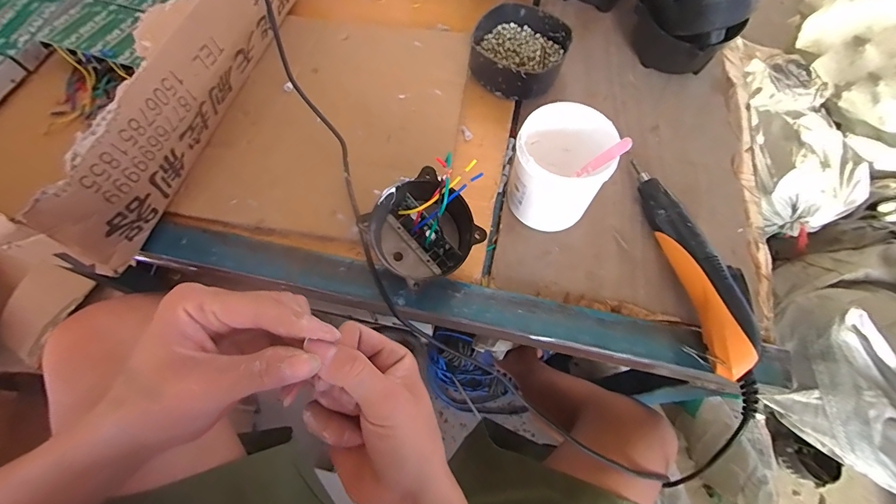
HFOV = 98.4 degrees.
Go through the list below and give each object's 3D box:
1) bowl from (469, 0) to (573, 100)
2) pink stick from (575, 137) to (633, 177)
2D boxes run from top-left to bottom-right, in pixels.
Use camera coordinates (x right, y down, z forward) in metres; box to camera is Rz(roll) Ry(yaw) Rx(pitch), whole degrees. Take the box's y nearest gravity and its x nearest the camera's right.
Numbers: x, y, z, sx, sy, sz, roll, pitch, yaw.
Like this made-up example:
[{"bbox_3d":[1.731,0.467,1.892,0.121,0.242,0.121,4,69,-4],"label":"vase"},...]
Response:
[{"bbox_3d":[0.092,-0.263,0.511,0.120,0.046,0.125,1,66,-3],"label":"bowl"},{"bbox_3d":[0.149,-0.090,0.375,0.006,0.074,0.014,24,65,-18],"label":"pink stick"}]

